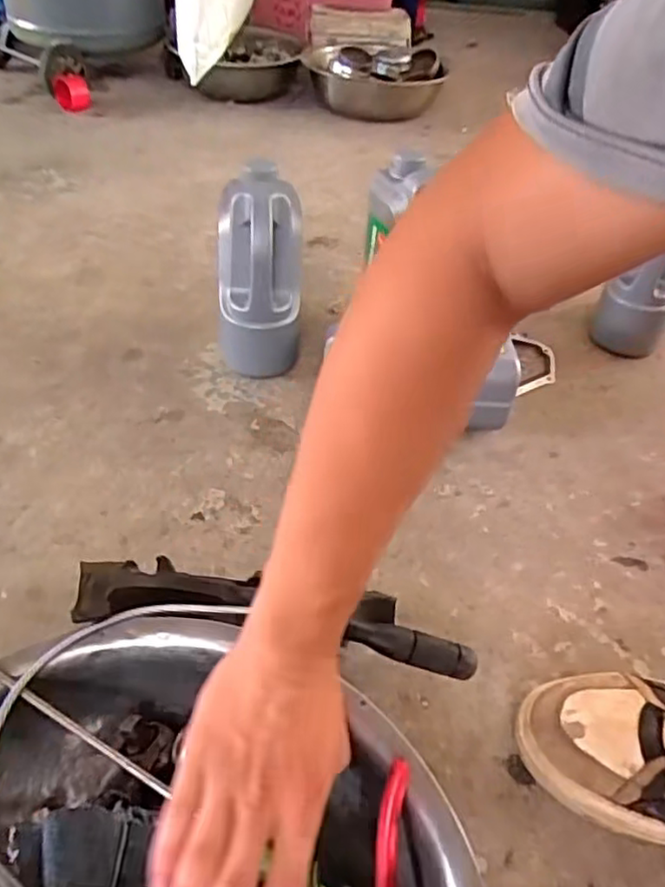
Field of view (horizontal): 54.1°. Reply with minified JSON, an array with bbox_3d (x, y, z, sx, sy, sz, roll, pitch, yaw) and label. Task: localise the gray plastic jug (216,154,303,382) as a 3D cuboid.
[{"bbox_3d":[-0.084,-0.193,0.759,0.092,0.209,0.123,1,44,-5],"label":"gray plastic jug"}]

